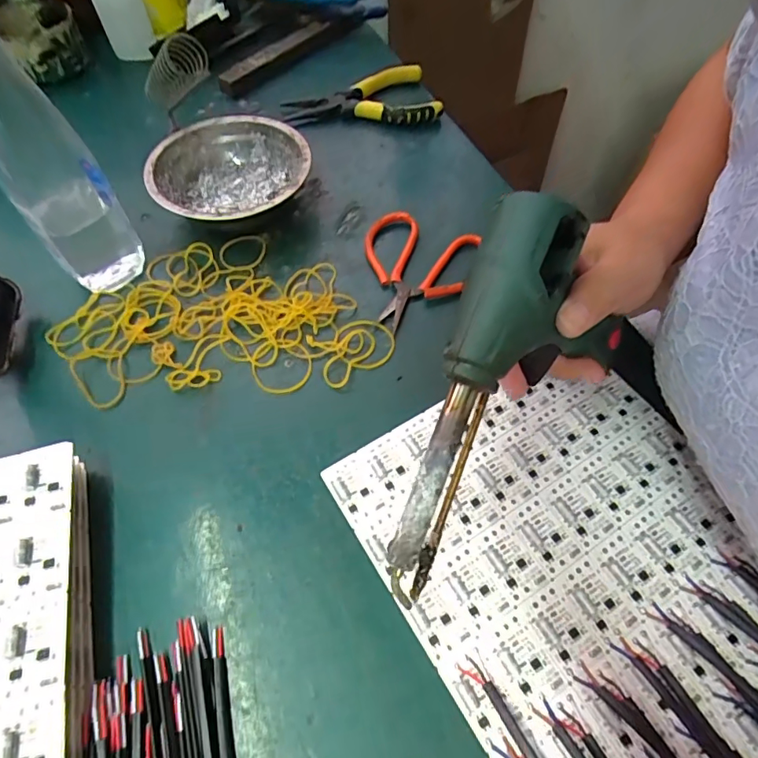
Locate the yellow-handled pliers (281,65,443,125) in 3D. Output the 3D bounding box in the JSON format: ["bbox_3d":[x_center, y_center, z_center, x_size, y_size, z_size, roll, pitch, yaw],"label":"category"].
[{"bbox_3d":[-0.017,-0.270,0.476,0.147,0.026,0.062,-16,60,-10],"label":"yellow-handled pliers"}]

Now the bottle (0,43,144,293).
[{"bbox_3d":[-0.215,-0.143,0.302,0.055,0.191,0.061,-34,64,-19],"label":"bottle"}]

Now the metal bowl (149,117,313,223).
[{"bbox_3d":[-0.118,-0.161,0.404,0.121,0.048,0.121,0,59,0],"label":"metal bowl"}]

